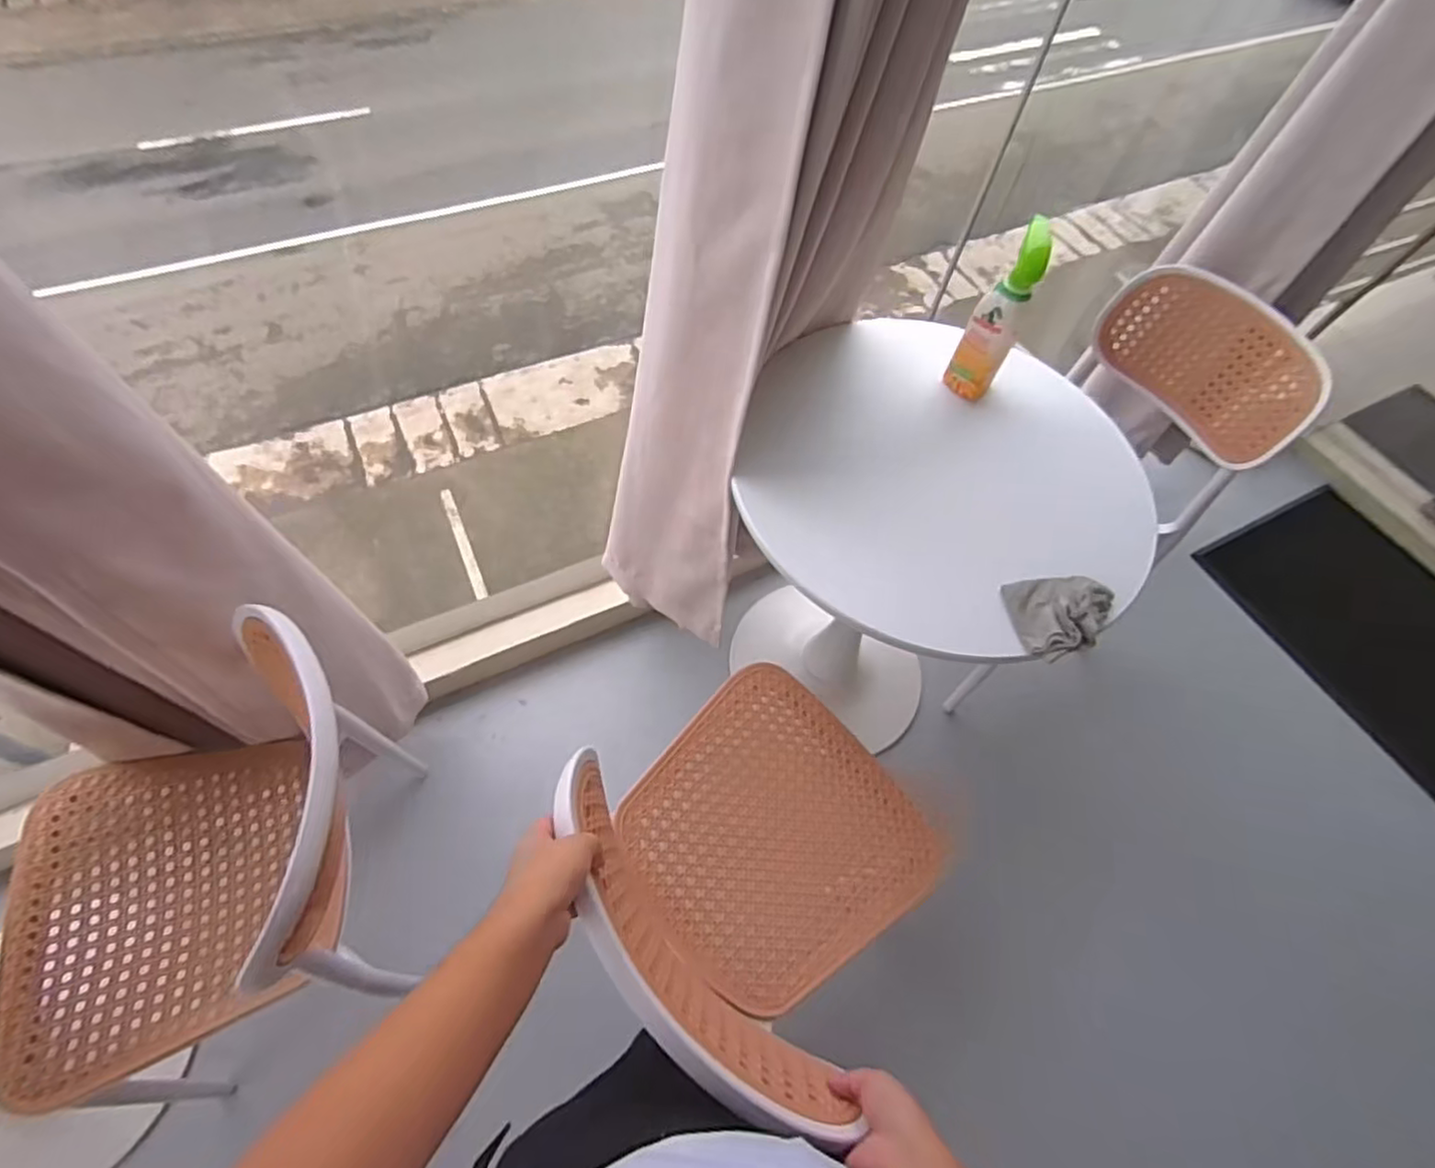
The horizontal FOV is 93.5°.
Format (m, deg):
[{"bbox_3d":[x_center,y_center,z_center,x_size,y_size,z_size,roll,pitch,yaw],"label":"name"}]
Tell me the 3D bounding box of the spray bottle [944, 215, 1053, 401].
[{"bbox_3d":[0.376,-0.351,0.898,0.066,0.217,0.108,31,70,11],"label":"spray bottle"}]

